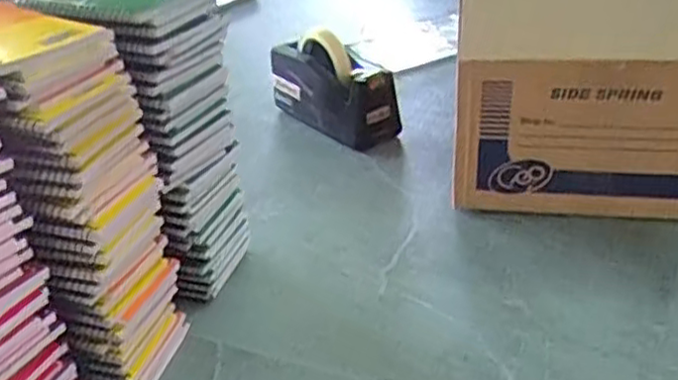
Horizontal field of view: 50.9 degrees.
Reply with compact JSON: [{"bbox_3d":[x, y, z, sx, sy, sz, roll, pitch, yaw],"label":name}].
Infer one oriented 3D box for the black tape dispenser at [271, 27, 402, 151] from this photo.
[{"bbox_3d":[-0.015,-0.146,0.934,0.080,0.096,0.220,-26,37,-31],"label":"black tape dispenser"}]

